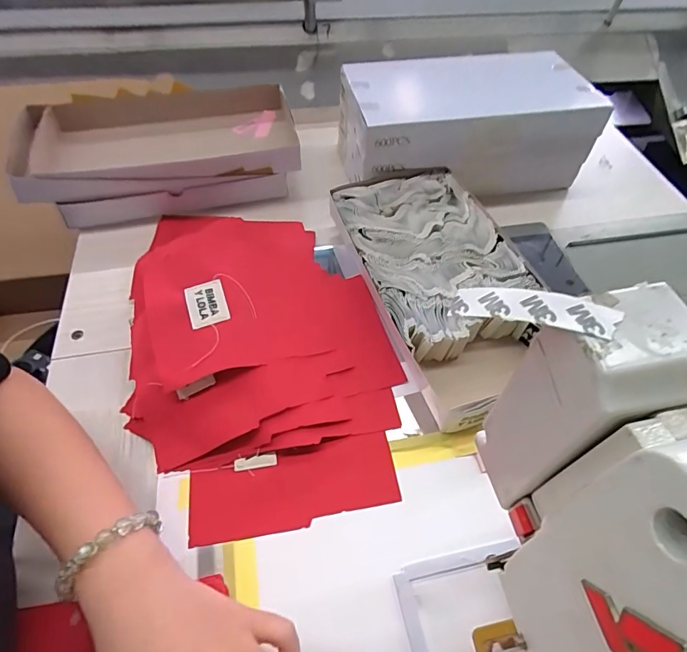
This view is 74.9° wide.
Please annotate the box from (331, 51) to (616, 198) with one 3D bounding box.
[{"bbox_3d":[0.162,-0.273,0.611,0.317,0.111,0.171,-9,55,-8],"label":"box"}]

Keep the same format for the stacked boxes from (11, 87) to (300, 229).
[{"bbox_3d":[-0.245,-0.232,0.598,0.360,0.073,0.179,-12,56,-11],"label":"stacked boxes"}]

